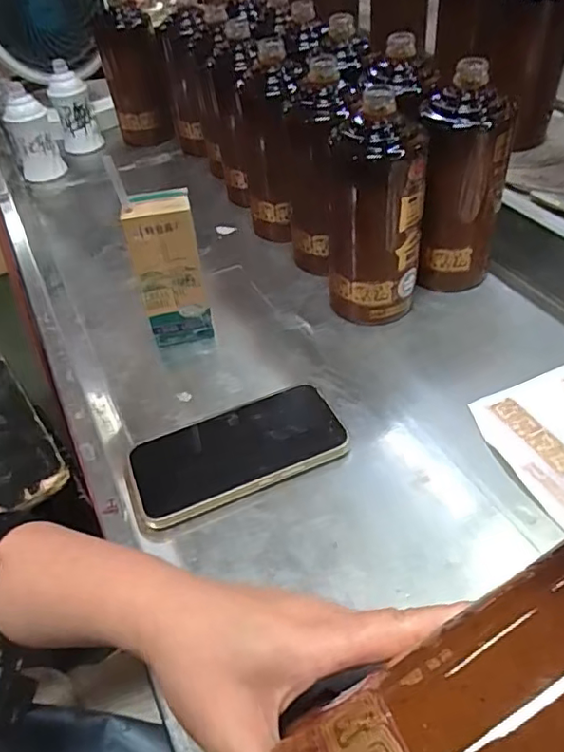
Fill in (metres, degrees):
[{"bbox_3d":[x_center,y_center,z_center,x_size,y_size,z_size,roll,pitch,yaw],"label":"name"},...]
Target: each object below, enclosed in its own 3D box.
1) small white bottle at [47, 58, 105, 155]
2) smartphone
[{"bbox_3d":[-0.303,-0.390,0.819,0.056,0.116,0.057,-21,48,-6],"label":"small white bottle"},{"bbox_3d":[-0.034,0.055,0.423,0.157,0.016,0.077,-19,45,-14],"label":"smartphone"}]

